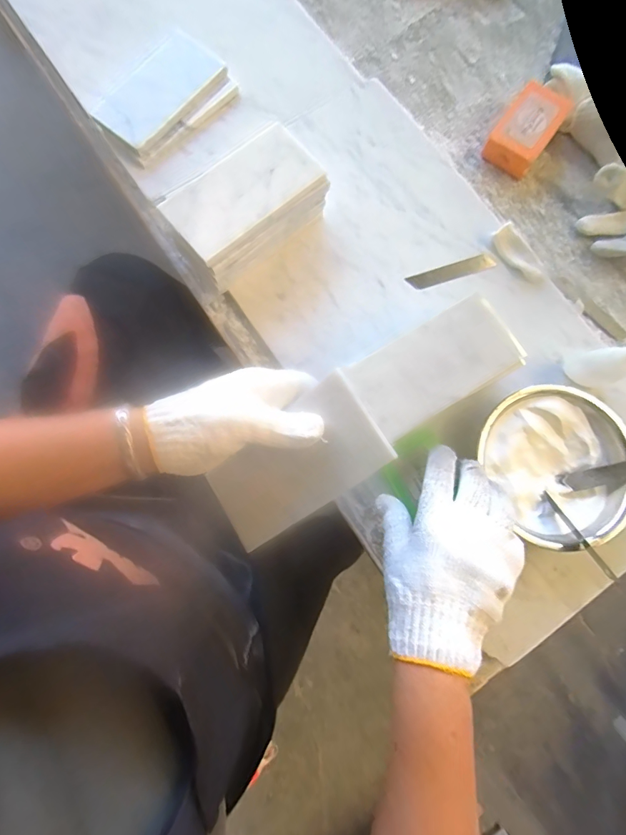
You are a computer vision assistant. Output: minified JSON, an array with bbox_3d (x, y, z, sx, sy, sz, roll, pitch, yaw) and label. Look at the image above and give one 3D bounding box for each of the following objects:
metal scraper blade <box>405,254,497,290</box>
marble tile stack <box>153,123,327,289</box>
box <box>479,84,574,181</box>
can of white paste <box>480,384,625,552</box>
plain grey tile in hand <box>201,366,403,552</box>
[{"bbox_3d":[0.159,-0.167,0.470,0.103,0.004,0.021,-20,75,-6],"label":"metal scraper blade"},{"bbox_3d":[-0.067,-0.212,0.438,0.154,0.081,0.092,-39,83,-10],"label":"marble tile stack"},{"bbox_3d":[0.258,-0.345,0.494,0.060,0.033,0.105,37,82,3],"label":"box"},{"bbox_3d":[0.233,0.048,0.412,0.144,0.052,0.151,1,79,-3],"label":"can of white paste"},{"bbox_3d":[-0.016,0.040,0.316,0.147,0.011,0.072,-38,92,20],"label":"plain grey tile in hand"}]

